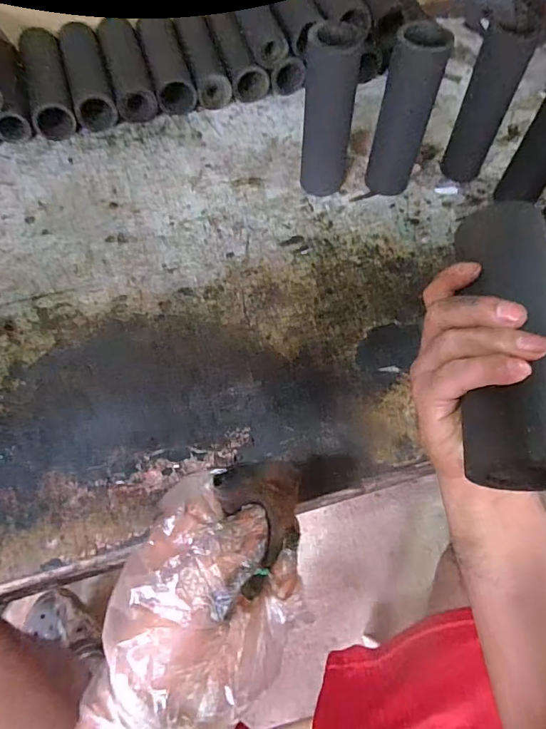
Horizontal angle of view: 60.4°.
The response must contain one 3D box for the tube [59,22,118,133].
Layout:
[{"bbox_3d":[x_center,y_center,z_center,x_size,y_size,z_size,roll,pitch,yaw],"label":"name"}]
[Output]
[{"bbox_3d":[-0.267,-0.416,0.674,0.055,0.048,0.180,-15,63,-8],"label":"tube"}]

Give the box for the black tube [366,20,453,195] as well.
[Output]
[{"bbox_3d":[0.148,-0.275,0.533,0.056,0.185,0.044,15,63,8],"label":"black tube"}]

